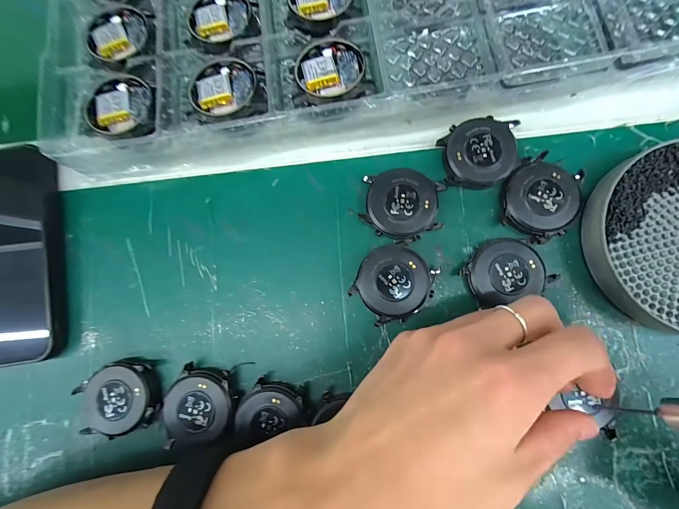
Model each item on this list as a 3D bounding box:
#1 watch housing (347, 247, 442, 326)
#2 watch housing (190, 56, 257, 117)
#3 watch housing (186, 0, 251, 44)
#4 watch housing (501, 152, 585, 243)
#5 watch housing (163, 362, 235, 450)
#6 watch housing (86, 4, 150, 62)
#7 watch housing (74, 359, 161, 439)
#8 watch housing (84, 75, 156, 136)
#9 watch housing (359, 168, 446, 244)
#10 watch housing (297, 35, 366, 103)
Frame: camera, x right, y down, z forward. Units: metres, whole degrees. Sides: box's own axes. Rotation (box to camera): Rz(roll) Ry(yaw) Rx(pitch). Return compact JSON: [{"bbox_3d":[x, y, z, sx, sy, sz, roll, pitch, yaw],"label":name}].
[{"bbox_3d":[0.034,0.018,0.197,0.047,0.011,0.044,-41,82,-2],"label":"watch housing"},{"bbox_3d":[-0.077,-0.110,0.206,0.042,0.010,0.042,0,83,4],"label":"watch housing"},{"bbox_3d":[-0.084,-0.165,0.218,0.040,0.006,0.039,0,83,4],"label":"watch housing"},{"bbox_3d":[0.126,-0.035,0.196,0.044,0.009,0.049,36,86,7],"label":"watch housing"},{"bbox_3d":[-0.087,0.093,0.197,0.044,0.014,0.045,-12,82,2],"label":"watch housing"},{"bbox_3d":[-0.155,-0.154,0.216,0.043,0.006,0.041,0,83,4],"label":"watch housing"},{"bbox_3d":[-0.140,0.092,0.199,0.052,0.013,0.043,-19,82,1],"label":"watch housing"},{"bbox_3d":[-0.143,-0.098,0.205,0.044,0.010,0.045,-7,83,3],"label":"watch housing"},{"bbox_3d":[0.041,-0.031,0.203,0.048,0.011,0.047,1,83,4],"label":"watch housing"},{"bbox_3d":[-0.006,-0.120,0.203,0.043,0.012,0.044,0,83,4],"label":"watch housing"}]

